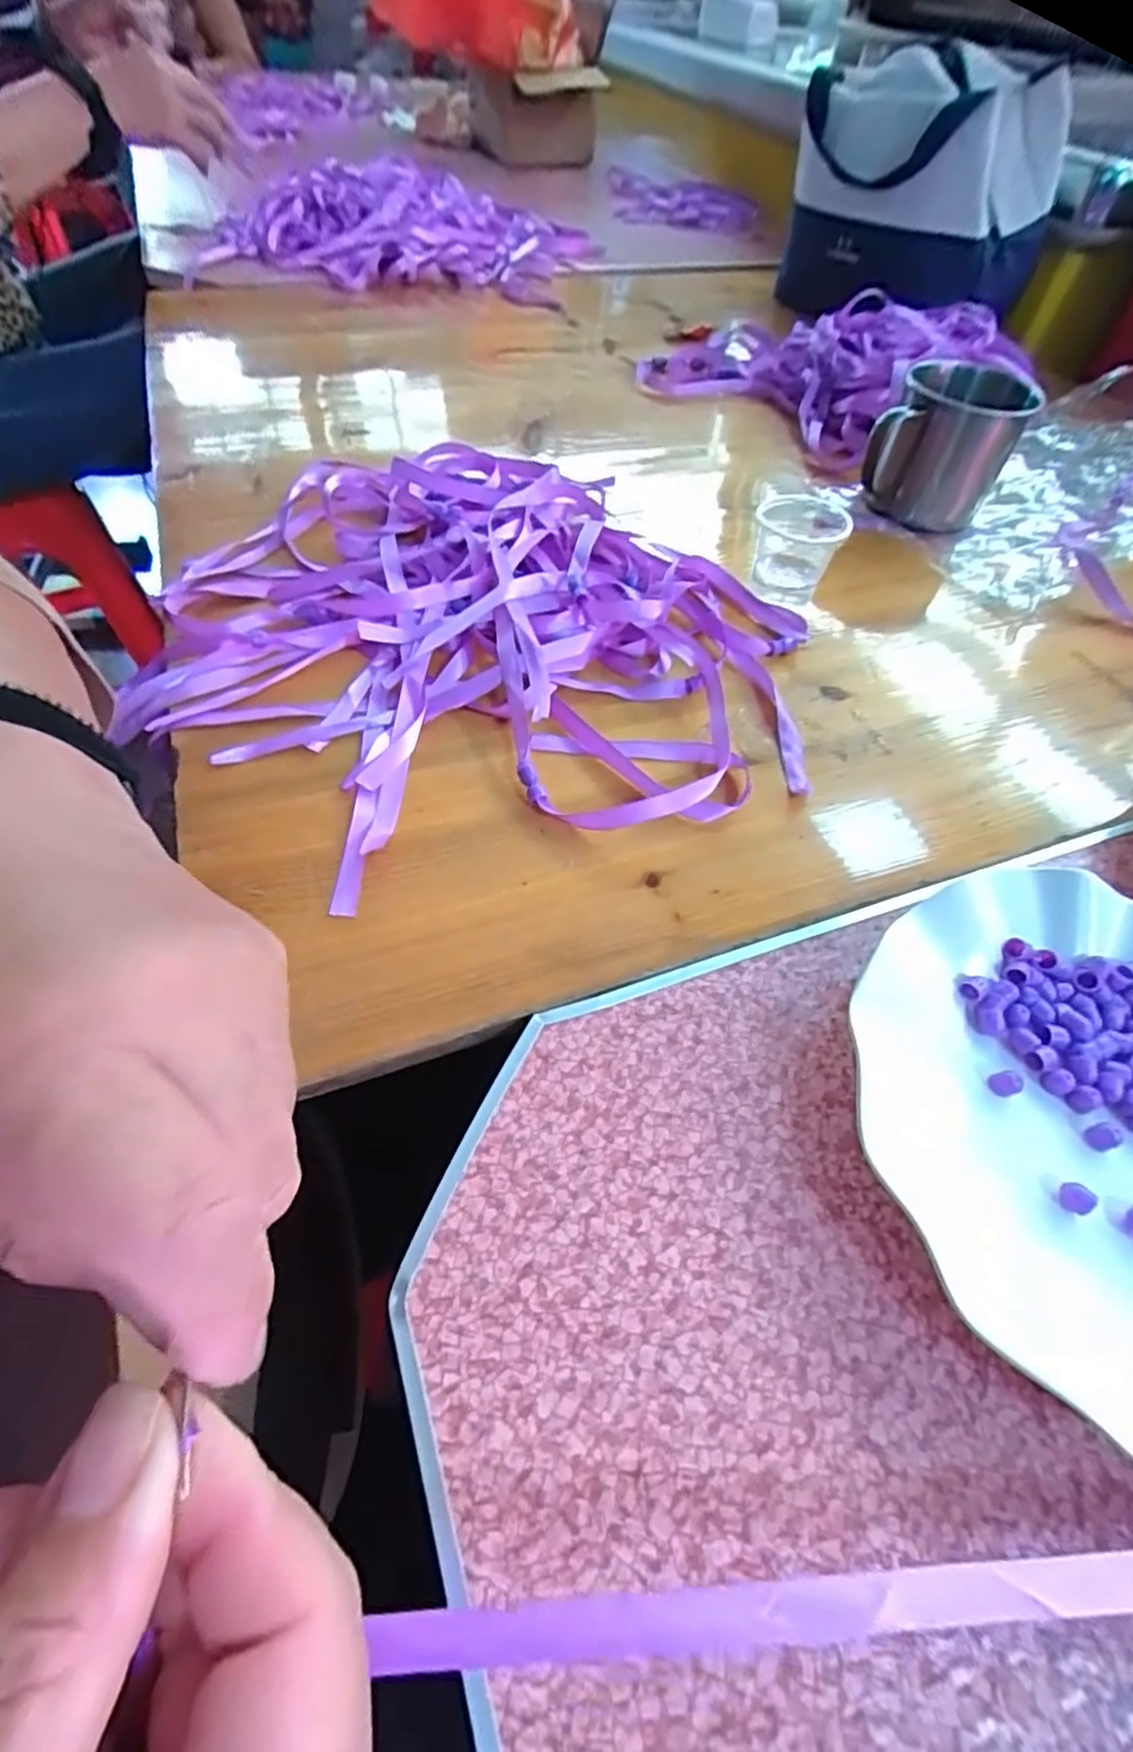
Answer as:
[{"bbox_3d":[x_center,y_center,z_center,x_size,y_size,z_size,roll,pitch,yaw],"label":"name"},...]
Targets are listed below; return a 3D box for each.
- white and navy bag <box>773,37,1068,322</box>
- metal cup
[{"bbox_3d":[0.348,-0.678,0.683,0.195,0.174,0.169,-9,56,-11],"label":"white and navy bag"},{"bbox_3d":[0.253,-0.288,0.459,0.081,0.078,0.077,2,55,-3],"label":"metal cup"}]

